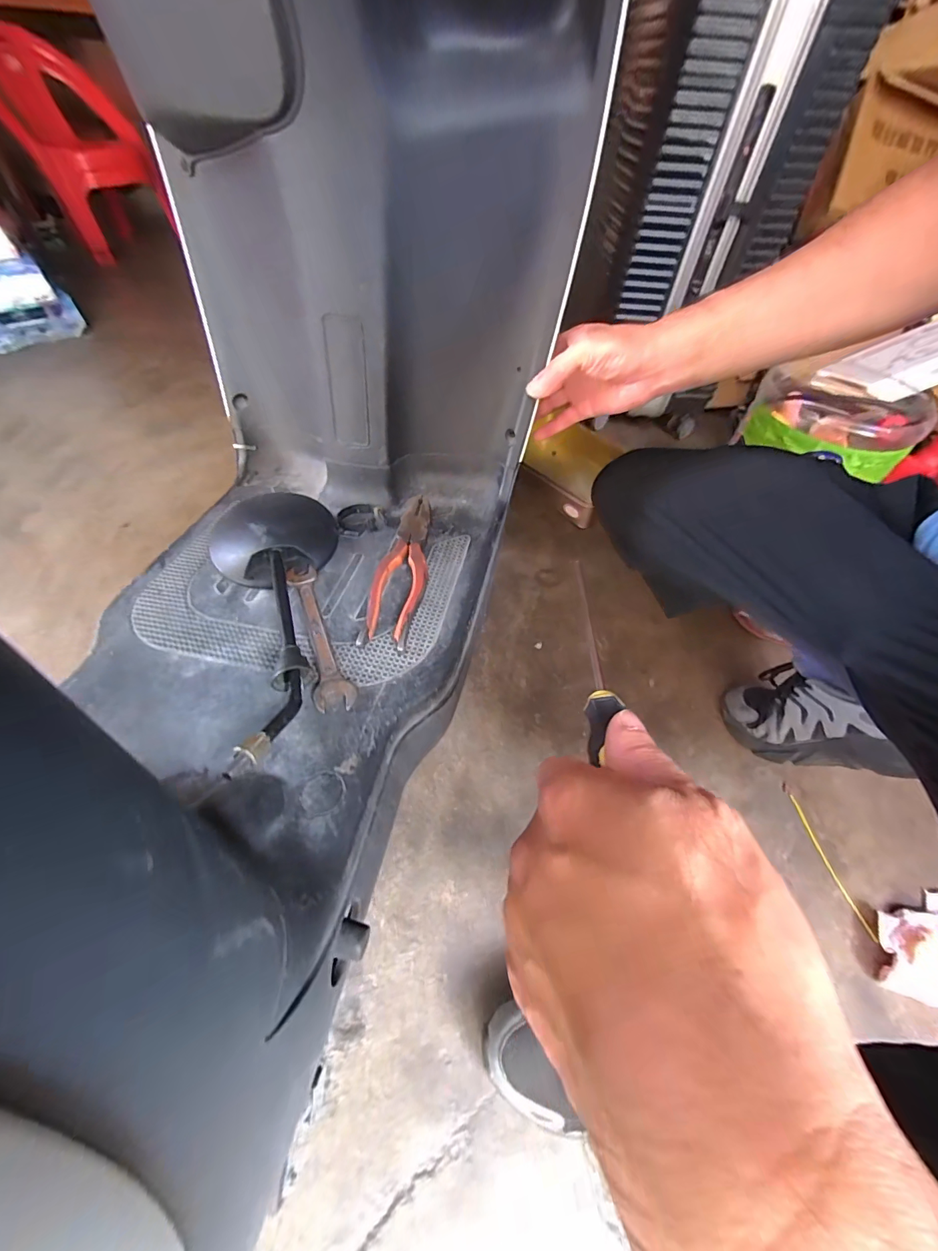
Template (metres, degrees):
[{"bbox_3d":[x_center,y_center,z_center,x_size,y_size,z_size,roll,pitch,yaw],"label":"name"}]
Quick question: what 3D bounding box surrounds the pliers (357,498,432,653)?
[{"bbox_3d":[-0.056,-0.061,0.387,0.041,0.013,0.198,7,53,2],"label":"pliers"}]

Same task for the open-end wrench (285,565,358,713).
[{"bbox_3d":[-0.118,0.006,0.329,0.027,0.010,0.138,-20,57,-17],"label":"open-end wrench"}]

